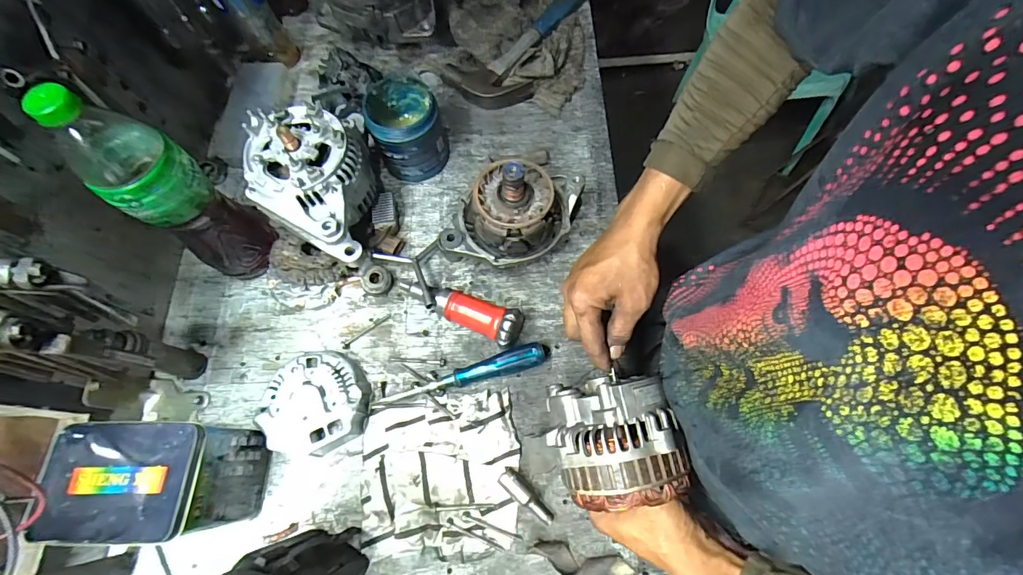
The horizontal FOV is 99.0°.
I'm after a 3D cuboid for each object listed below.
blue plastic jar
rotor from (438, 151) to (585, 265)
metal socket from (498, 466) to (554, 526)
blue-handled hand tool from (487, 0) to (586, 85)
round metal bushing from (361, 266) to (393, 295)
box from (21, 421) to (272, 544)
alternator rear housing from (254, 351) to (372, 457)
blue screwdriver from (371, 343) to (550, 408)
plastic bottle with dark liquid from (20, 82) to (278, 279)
[{"bbox_3d":[-0.137,-0.206,0.577,0.086,0.101,0.093,-1,69,2],"label":"blue plastic jar"},{"bbox_3d":[0.003,-0.090,0.505,0.139,0.144,0.127,13,70,6],"label":"rotor"},{"bbox_3d":[0.016,0.216,0.453,0.067,0.018,0.018,38,75,14],"label":"metal socket"},{"bbox_3d":[0.061,-0.423,0.692,0.046,0.022,0.314,32,74,13],"label":"blue-handled hand tool"},{"bbox_3d":[-0.167,-0.008,0.545,0.035,0.024,0.032,-1,69,2],"label":"round metal bushing"},{"bbox_3d":[-0.328,0.182,0.421,0.123,0.128,0.088,-2,69,1],"label":"box"},{"bbox_3d":[-0.217,0.126,0.488,0.113,0.038,0.112,4,70,3],"label":"alternator rear housing"},{"bbox_3d":[-0.056,0.097,0.499,0.203,0.024,0.029,-12,70,-3],"label":"blue screwdriver"},{"bbox_3d":[-0.333,-0.090,0.448,0.062,0.273,0.073,-15,70,-4],"label":"plastic bottle with dark liquid"}]

